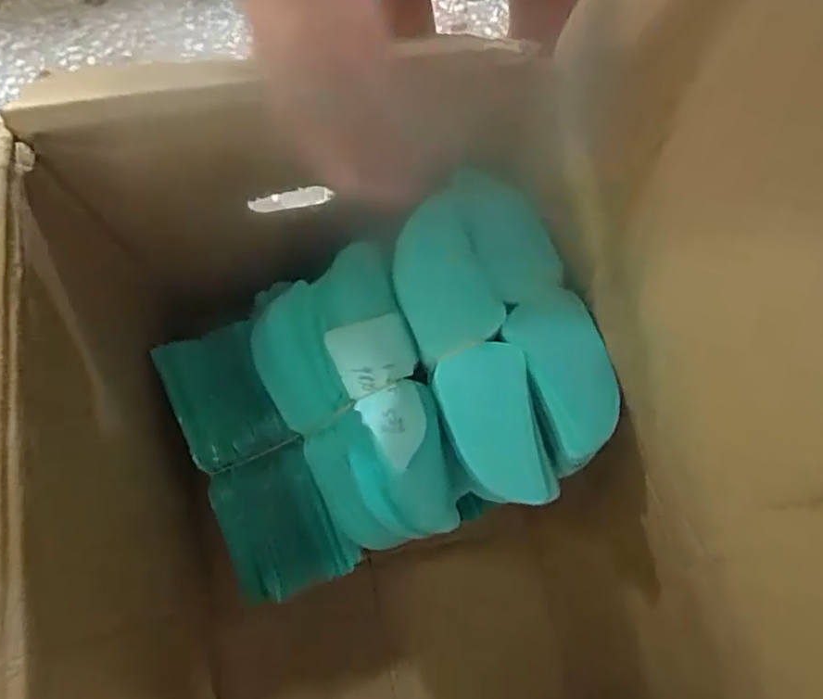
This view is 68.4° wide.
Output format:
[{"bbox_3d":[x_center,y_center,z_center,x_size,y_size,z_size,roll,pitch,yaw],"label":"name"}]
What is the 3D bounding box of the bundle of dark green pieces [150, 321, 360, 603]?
[{"bbox_3d":[-0.130,0.091,0.495,0.090,0.051,0.219,-23,72,-6],"label":"bundle of dark green pieces"}]

